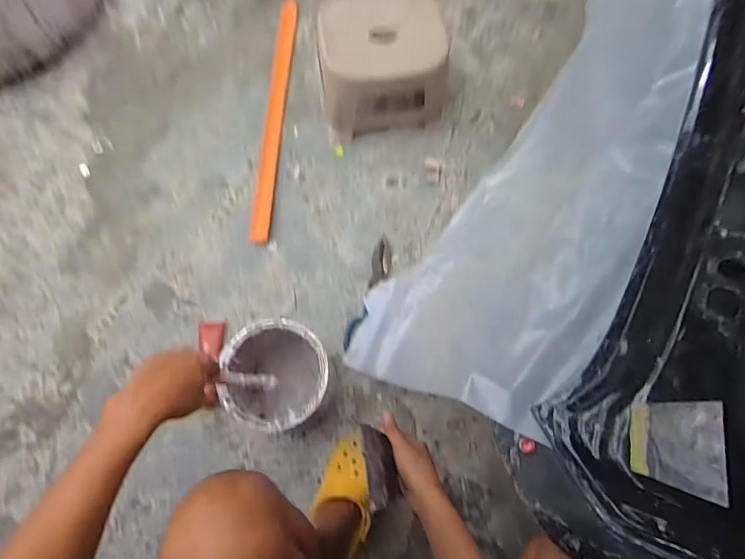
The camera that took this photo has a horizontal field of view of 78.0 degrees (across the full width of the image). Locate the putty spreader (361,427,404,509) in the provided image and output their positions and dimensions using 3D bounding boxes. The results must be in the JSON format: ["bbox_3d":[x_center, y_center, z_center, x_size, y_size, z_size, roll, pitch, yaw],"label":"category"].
[{"bbox_3d":[0.010,0.257,0.639,0.013,0.053,0.105,-27,61,38],"label":"putty spreader"}]

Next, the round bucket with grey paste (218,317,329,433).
[{"bbox_3d":[-0.148,0.167,0.783,0.161,0.203,0.161,0,73,-1],"label":"round bucket with grey paste"}]

